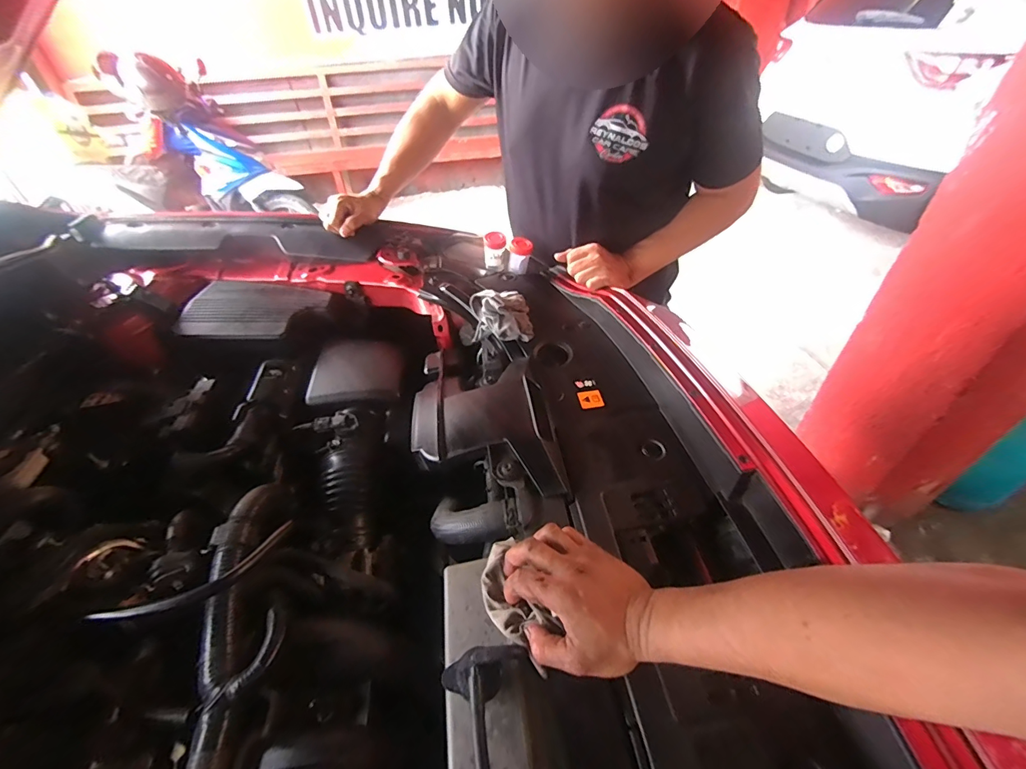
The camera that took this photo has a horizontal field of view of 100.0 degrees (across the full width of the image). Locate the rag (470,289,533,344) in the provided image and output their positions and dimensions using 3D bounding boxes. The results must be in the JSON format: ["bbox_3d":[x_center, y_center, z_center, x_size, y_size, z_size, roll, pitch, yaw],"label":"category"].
[{"bbox_3d":[-0.019,-0.119,0.711,0.100,0.067,0.091,-4,43,0],"label":"rag"}]

